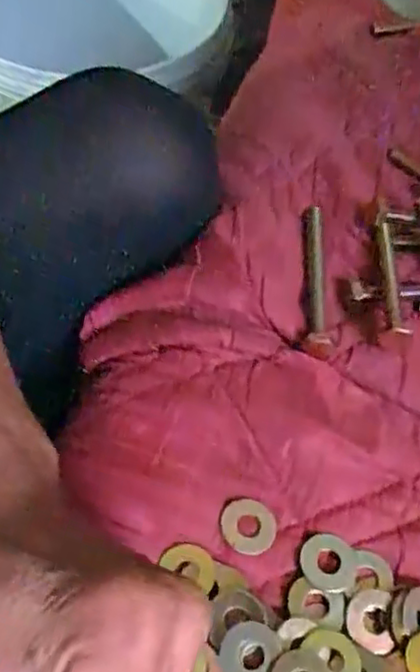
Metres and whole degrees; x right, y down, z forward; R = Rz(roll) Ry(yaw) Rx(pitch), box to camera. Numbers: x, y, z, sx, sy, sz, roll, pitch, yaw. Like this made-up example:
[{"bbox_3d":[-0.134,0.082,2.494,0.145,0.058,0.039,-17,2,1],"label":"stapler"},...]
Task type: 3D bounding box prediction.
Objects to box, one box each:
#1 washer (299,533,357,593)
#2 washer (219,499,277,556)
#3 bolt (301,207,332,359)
[{"bbox_3d":[0.051,0.098,0.287,0.024,0.004,0.024,3,59,-4],"label":"washer"},{"bbox_3d":[0.017,0.084,0.294,0.025,0.004,0.022,37,63,15],"label":"washer"},{"bbox_3d":[0.057,-0.034,0.361,0.013,0.020,0.111,7,59,-2],"label":"bolt"}]

